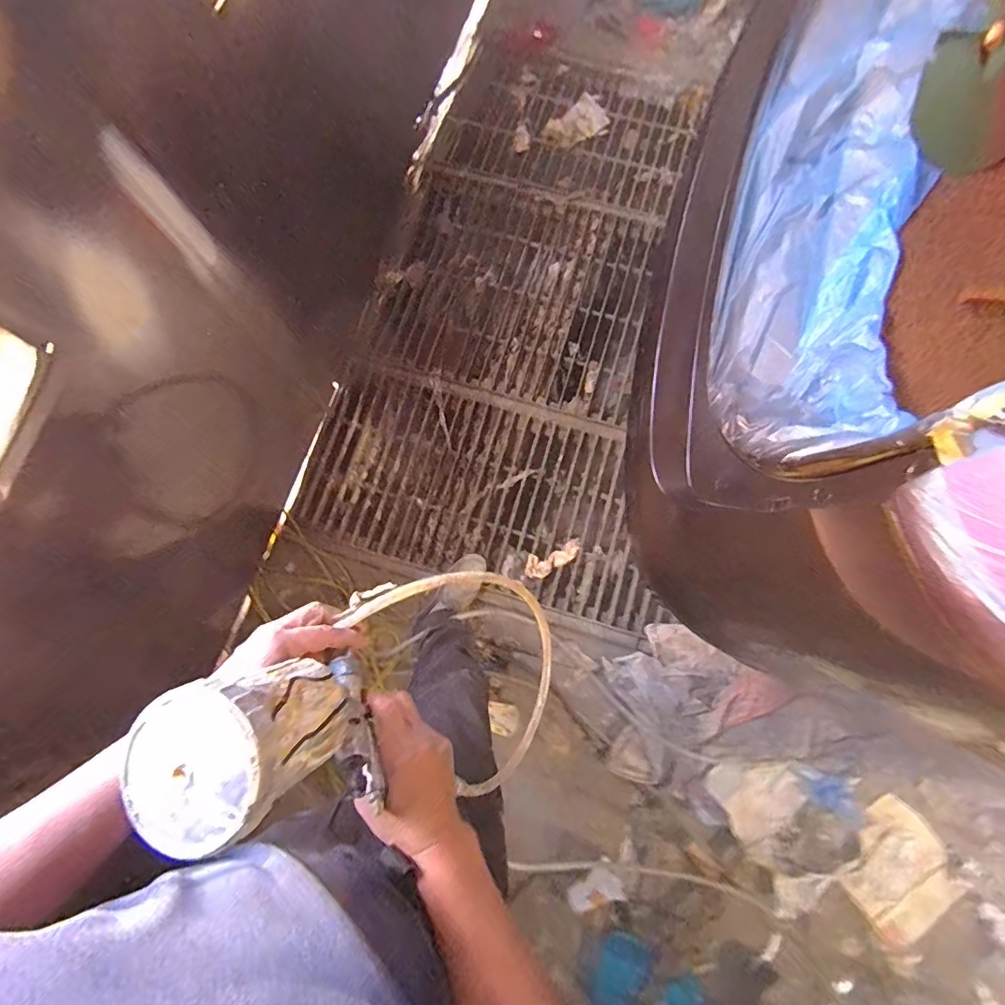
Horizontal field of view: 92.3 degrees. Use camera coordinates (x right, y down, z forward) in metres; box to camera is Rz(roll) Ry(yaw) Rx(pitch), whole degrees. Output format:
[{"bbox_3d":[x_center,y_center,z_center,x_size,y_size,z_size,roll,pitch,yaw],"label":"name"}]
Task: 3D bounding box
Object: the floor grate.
[{"bbox_3d":[0.161,-0.604,1.494,1.120,0.045,1.782,15,80,4],"label":"floor grate"}]

